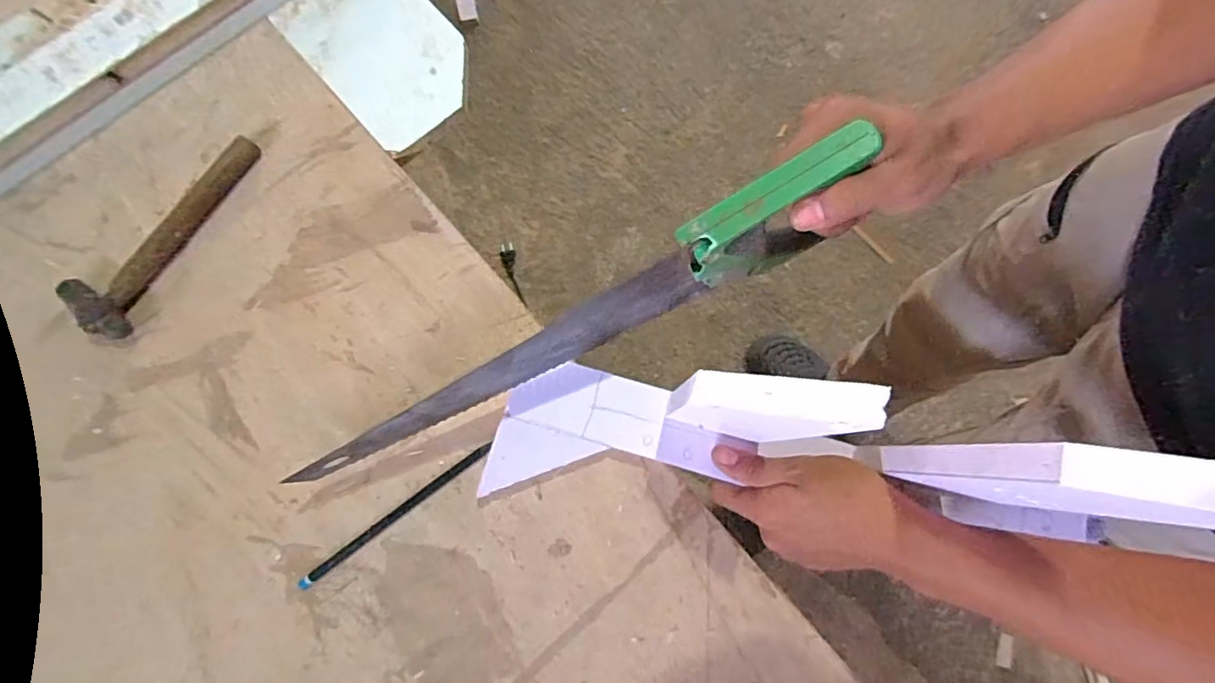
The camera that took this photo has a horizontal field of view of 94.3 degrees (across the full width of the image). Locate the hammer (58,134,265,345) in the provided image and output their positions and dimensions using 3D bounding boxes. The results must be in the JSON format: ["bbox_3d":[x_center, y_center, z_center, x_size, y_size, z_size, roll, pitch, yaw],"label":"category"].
[{"bbox_3d":[-0.356,-0.092,0.450,0.052,0.020,0.185,30,79,5],"label":"hammer"}]

